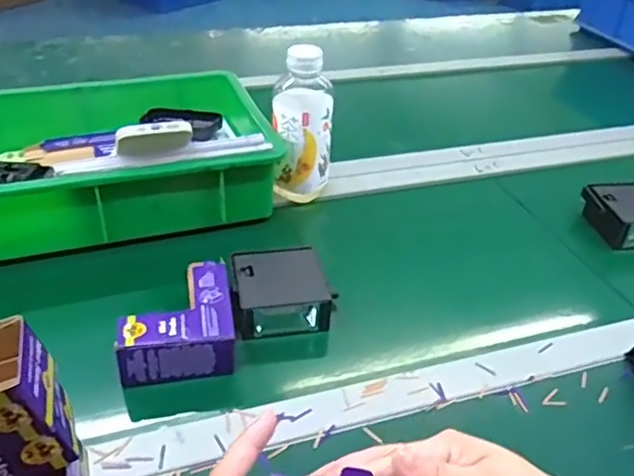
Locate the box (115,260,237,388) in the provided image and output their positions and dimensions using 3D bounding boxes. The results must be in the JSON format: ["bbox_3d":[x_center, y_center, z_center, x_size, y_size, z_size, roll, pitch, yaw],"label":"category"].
[{"bbox_3d":[-0.127,0.075,0.558,0.097,0.044,0.105,-6,37,-11],"label":"box"}]

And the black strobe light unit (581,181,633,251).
[{"bbox_3d":[0.383,-0.031,0.743,0.084,0.045,0.099,-3,36,-7],"label":"black strobe light unit"}]

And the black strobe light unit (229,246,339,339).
[{"bbox_3d":[-0.037,0.055,0.610,0.093,0.048,0.089,-3,36,-8],"label":"black strobe light unit"}]

